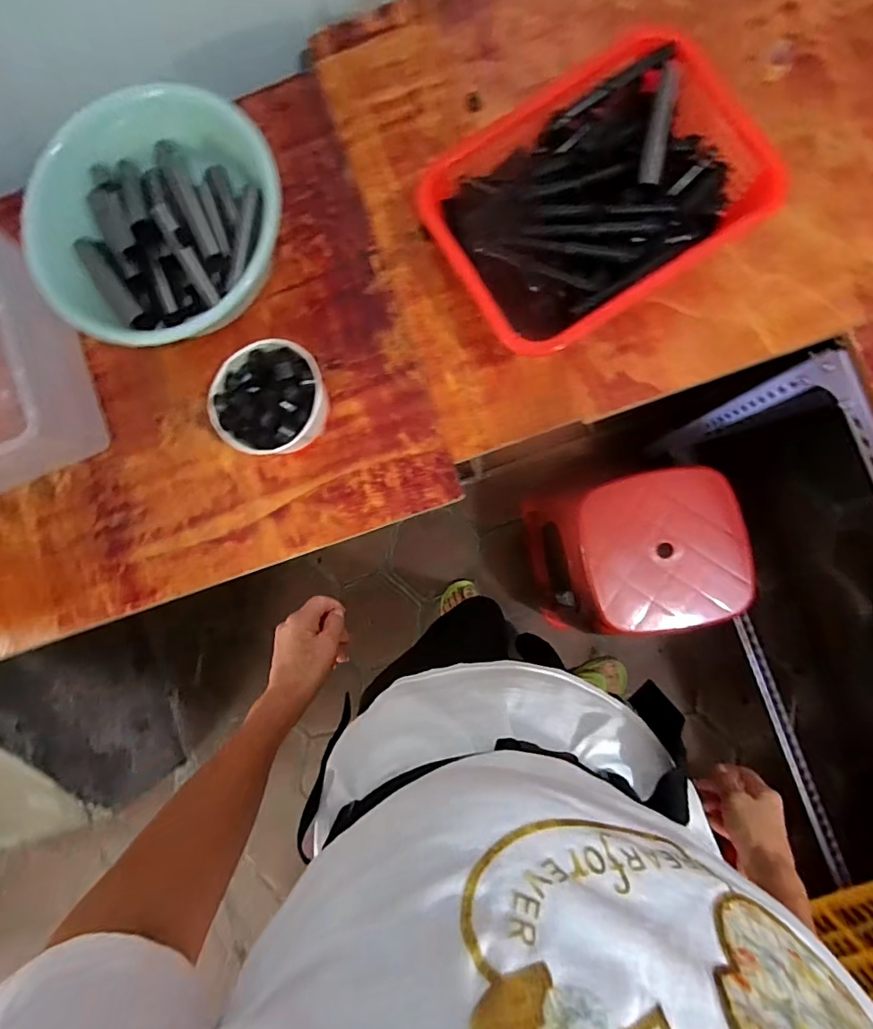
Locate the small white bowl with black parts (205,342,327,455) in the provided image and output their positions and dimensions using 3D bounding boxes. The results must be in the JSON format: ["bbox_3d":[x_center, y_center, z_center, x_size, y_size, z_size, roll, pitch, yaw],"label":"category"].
[{"bbox_3d":[-0.194,-0.136,0.612,0.127,0.081,0.128,0,87,6],"label":"small white bowl with black parts"}]

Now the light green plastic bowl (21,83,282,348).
[{"bbox_3d":[-0.330,-0.347,0.624,0.279,0.105,0.277,0,87,6],"label":"light green plastic bowl"}]

